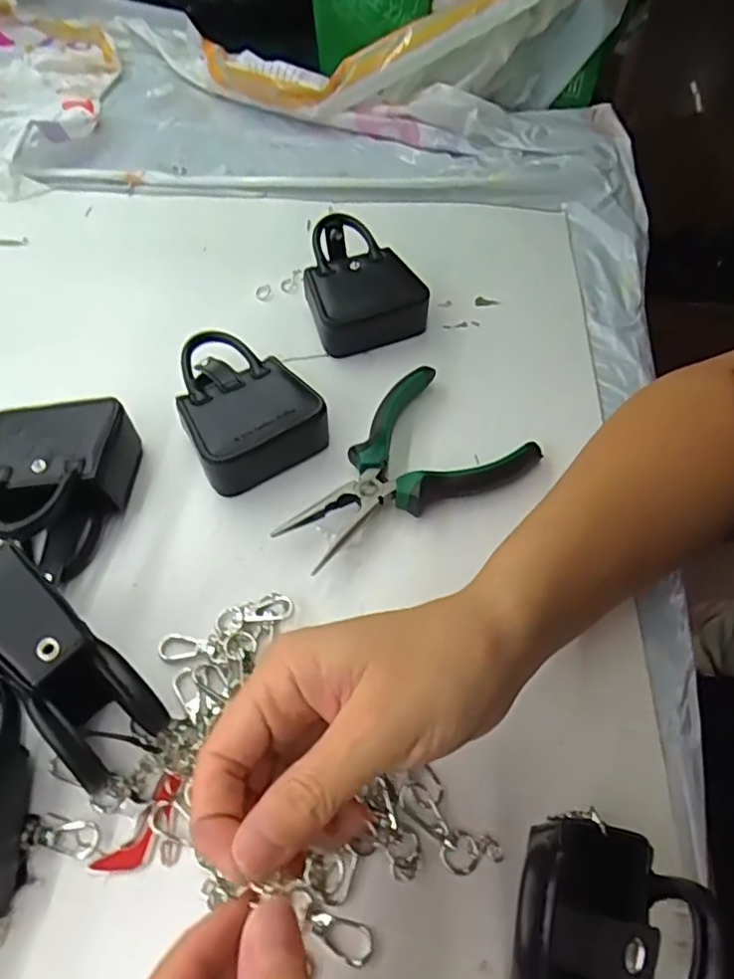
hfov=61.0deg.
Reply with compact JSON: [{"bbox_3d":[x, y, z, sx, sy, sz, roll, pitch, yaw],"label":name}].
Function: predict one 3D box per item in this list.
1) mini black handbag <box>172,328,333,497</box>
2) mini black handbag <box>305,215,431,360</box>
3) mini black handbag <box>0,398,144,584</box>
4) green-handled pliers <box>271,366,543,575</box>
[{"bbox_3d":[-0.079,-0.051,0.379,0.075,0.037,0.100,-29,59,-20],"label":"mini black handbag"},{"bbox_3d":[-0.004,-0.145,0.439,0.075,0.047,0.090,-12,55,-9],"label":"mini black handbag"},{"bbox_3d":[-0.172,0.001,0.341,0.077,0.039,0.103,-4,54,-3],"label":"mini black handbag"},{"bbox_3d":[0.016,-0.009,0.359,0.146,0.022,0.092,-35,61,-23],"label":"green-handled pliers"}]

